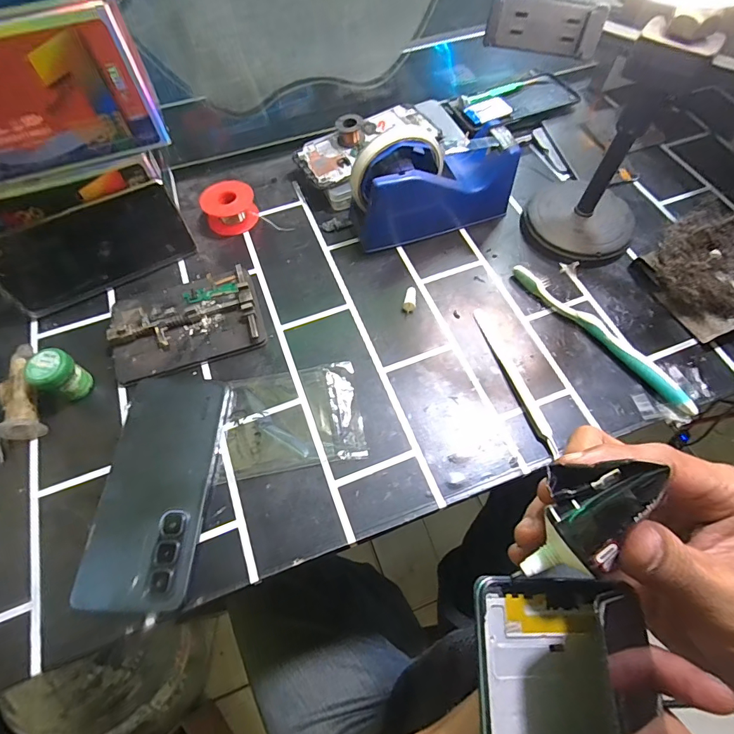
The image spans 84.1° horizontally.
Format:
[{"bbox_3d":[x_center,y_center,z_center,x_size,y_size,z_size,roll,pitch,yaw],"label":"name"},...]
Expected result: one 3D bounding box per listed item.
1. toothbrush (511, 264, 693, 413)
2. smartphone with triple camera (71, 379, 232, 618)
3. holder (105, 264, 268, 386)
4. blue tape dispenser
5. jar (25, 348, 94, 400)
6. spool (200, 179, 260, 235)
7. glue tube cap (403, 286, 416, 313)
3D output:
[{"bbox_3d":[0.203,-0.030,0.358,0.012,0.016,0.183,-35,67,-17],"label":"toothbrush"},{"bbox_3d":[-0.153,0.086,0.304,0.077,0.013,0.166,-1,62,0],"label":"smartphone with triple camera"},{"bbox_3d":[-0.164,-0.043,0.368,0.128,0.020,0.092,-18,63,-9],"label":"holder"},{"bbox_3d":[0.063,-0.179,0.392,0.160,0.100,0.054,-19,63,-9],"label":"blue tape dispenser"},{"bbox_3d":[-0.249,0.008,0.332,0.026,0.040,0.031,20,64,11],"label":"jar"},{"bbox_3d":[-0.143,-0.166,0.427,0.052,0.029,0.044,-14,62,-6],"label":"spool"},{"bbox_3d":[0.040,-0.063,0.381,0.011,0.009,0.024,7,62,4],"label":"glue tube cap"}]

